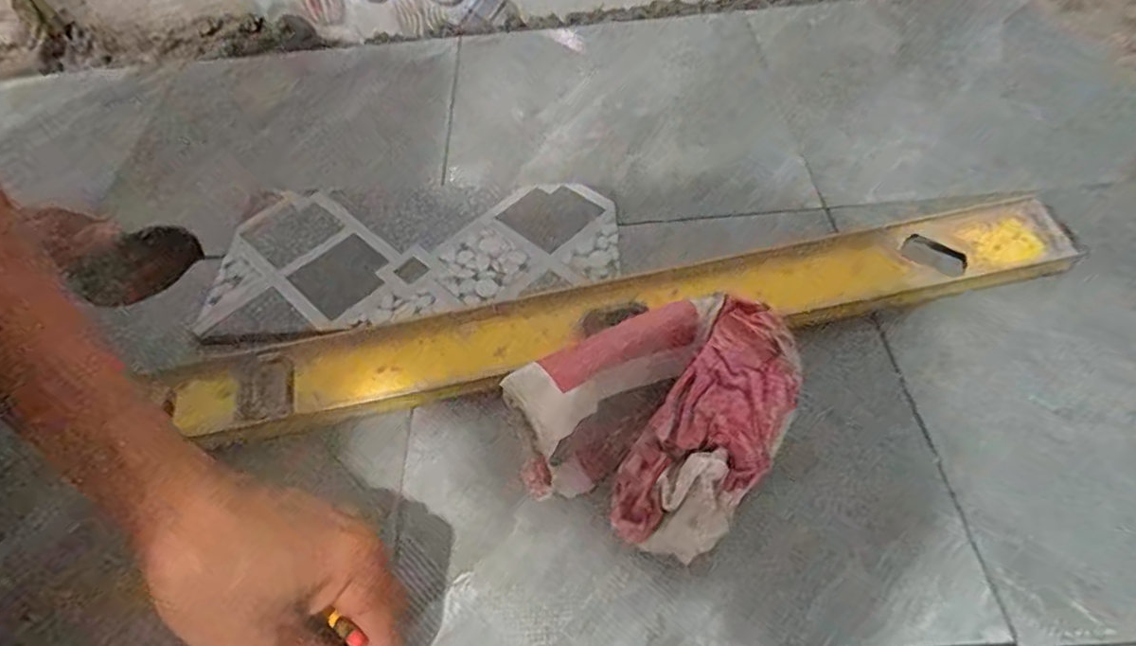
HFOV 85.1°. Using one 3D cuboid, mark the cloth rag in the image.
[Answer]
[{"bbox_3d":[0.044,0.046,0.320,0.118,0.085,0.126,28,60,25],"label":"cloth rag"}]

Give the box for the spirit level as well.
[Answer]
[{"bbox_3d":[0.042,-0.002,0.396,0.566,0.022,0.057,-11,52,-3],"label":"spirit level"}]

